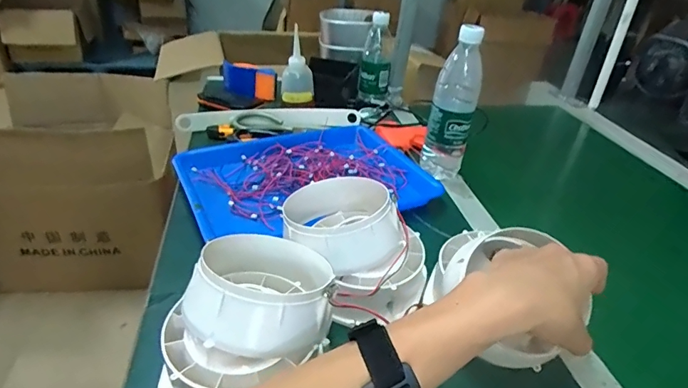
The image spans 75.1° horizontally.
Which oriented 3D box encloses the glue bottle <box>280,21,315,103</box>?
[{"bbox_3d":[-0.085,-0.226,0.826,0.057,0.148,0.052,3,32,-3],"label":"glue bottle"}]

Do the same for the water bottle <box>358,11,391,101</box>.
[{"bbox_3d":[0.067,-0.276,0.904,0.062,0.168,0.060,6,32,2],"label":"water bottle"}]

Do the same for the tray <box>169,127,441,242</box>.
[{"bbox_3d":[-0.056,-0.020,0.661,0.341,0.035,0.254,-13,36,-26],"label":"tray"}]

